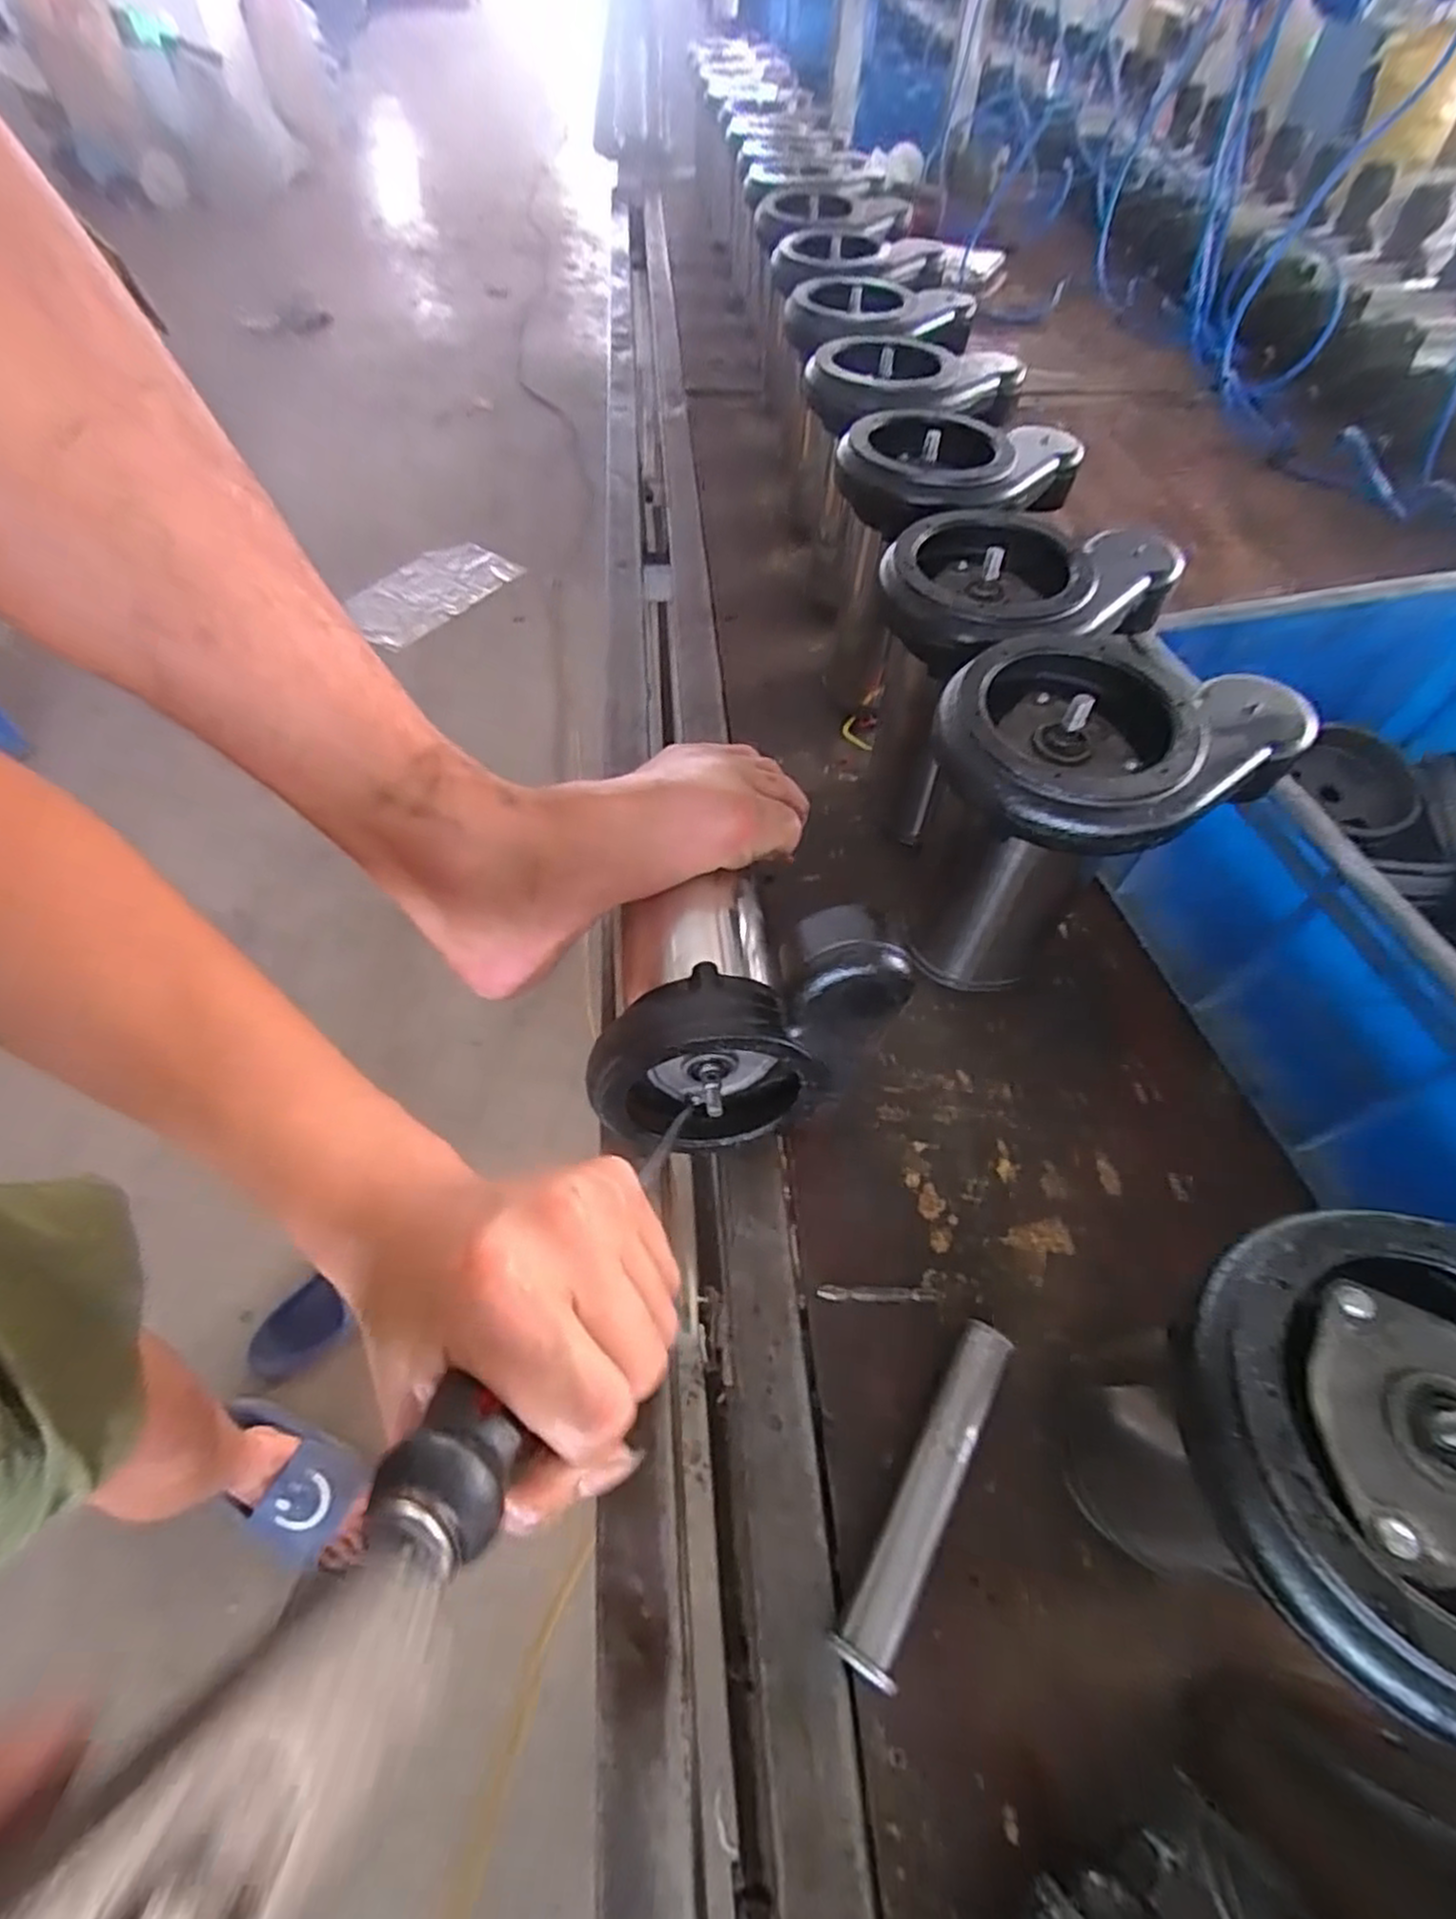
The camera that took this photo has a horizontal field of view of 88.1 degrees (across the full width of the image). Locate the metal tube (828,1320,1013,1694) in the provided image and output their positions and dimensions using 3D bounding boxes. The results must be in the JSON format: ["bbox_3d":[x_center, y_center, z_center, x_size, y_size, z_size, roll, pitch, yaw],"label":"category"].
[{"bbox_3d":[0.087,0.228,0.327,0.022,0.028,0.138,30,60,17],"label":"metal tube"}]

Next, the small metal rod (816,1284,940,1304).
[{"bbox_3d":[0.076,0.167,0.374,0.062,0.004,0.007,2,56,-1],"label":"small metal rod"}]

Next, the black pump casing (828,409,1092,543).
[{"bbox_3d":[0.151,-0.336,0.516,0.128,0.037,0.156,39,63,21],"label":"black pump casing"}]

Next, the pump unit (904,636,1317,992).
[{"bbox_3d":[0.177,-0.066,0.425,0.156,0.190,0.121,-27,61,-19],"label":"pump unit"}]

